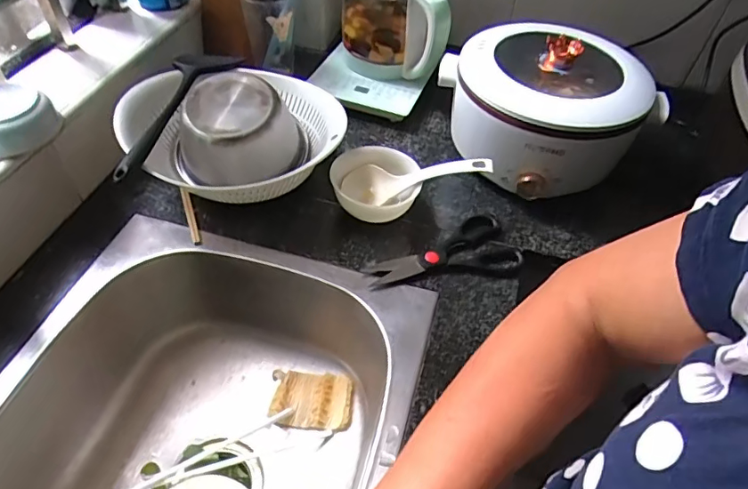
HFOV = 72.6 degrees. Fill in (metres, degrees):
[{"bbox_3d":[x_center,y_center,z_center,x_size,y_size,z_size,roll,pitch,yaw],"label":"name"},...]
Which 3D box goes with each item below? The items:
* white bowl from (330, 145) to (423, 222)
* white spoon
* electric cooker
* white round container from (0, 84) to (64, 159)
[{"bbox_3d":[0.000,-0.075,0.682,0.110,0.062,0.125,-1,50,-5],"label":"white bowl"},{"bbox_3d":[0.052,-0.089,0.665,0.199,0.034,0.042,-7,44,27],"label":"white spoon"},{"bbox_3d":[0.254,-0.211,0.737,0.262,0.144,0.267,2,50,-2],"label":"electric cooker"},{"bbox_3d":[-0.423,-0.144,0.585,0.081,0.044,0.084,2,50,-2],"label":"white round container"}]

